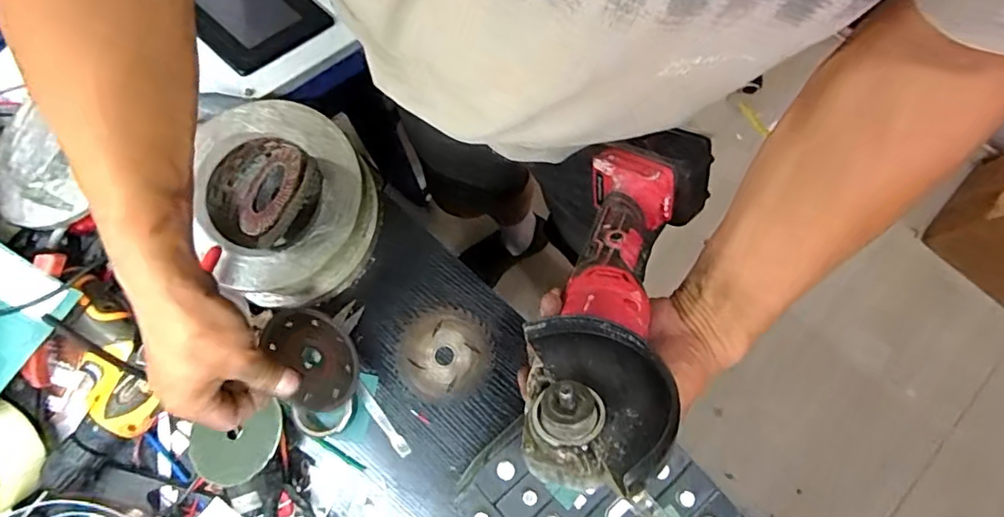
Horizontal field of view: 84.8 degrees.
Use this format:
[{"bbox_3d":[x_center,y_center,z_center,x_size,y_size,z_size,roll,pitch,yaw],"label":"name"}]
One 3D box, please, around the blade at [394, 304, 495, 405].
[{"bbox_3d":[-0.060,0.100,0.576,0.096,0.007,0.098,0,79,2],"label":"blade"}]

